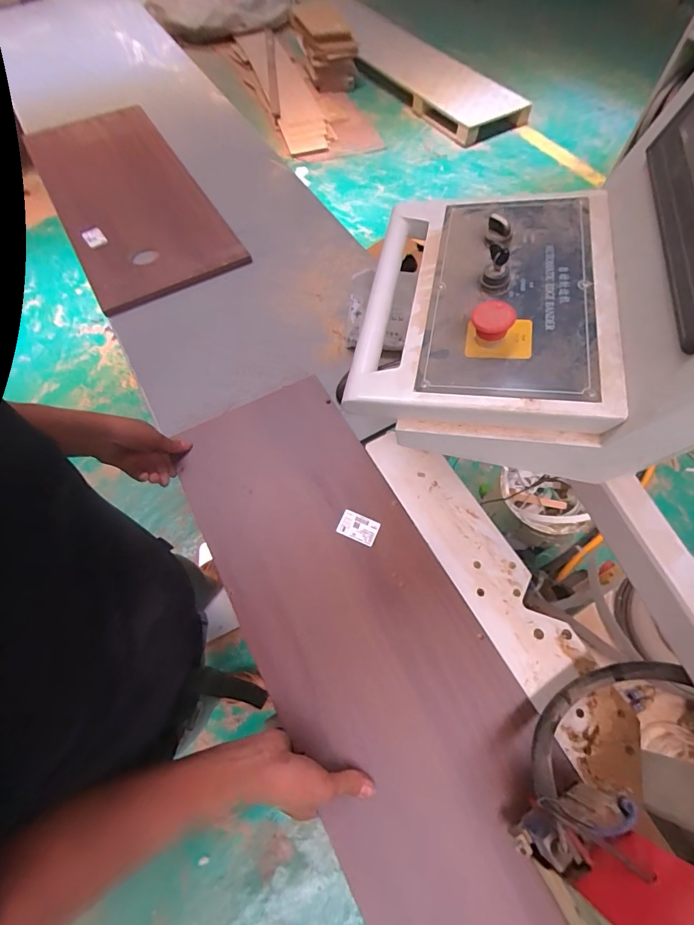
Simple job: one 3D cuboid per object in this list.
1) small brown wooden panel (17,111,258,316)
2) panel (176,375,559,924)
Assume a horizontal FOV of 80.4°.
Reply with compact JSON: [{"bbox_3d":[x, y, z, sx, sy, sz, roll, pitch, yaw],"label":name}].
[{"bbox_3d":[-0.580,-0.705,1.081,0.351,0.020,0.827,-28,67,-12],"label":"small brown wooden panel"},{"bbox_3d":[0.005,0.226,0.588,0.298,0.023,0.791,-24,67,-10],"label":"panel"}]

